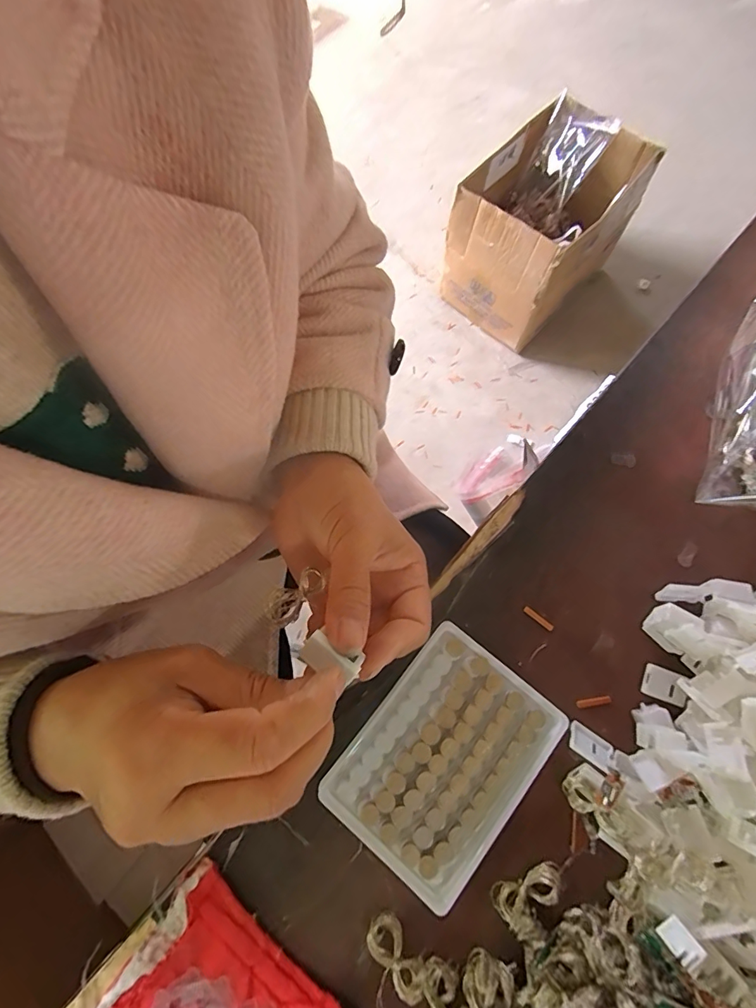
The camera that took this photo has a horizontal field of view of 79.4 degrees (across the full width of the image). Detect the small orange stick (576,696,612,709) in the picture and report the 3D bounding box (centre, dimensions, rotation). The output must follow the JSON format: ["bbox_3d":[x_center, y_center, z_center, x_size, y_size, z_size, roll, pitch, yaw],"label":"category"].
[{"bbox_3d":[0.140,0.128,0.295,0.023,0.004,0.005,-10,74,-2],"label":"small orange stick"}]

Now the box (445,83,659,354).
[{"bbox_3d":[0.381,-0.647,1.090,0.299,0.315,0.397,39,79,12],"label":"box"}]

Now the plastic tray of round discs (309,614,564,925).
[{"bbox_3d":[0.040,0.154,0.279,0.096,0.020,0.129,38,78,11],"label":"plastic tray of round discs"}]

